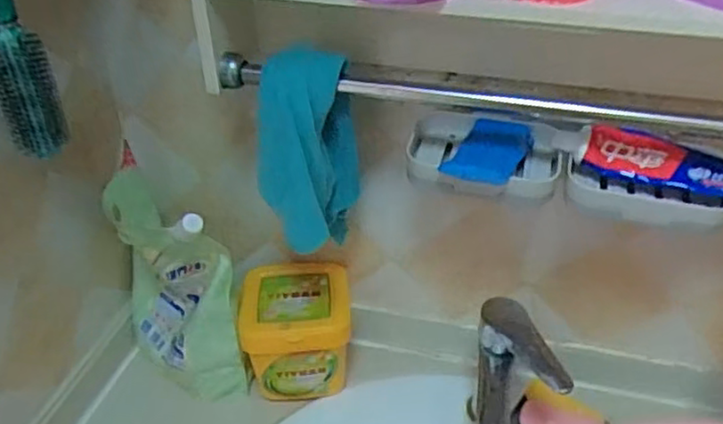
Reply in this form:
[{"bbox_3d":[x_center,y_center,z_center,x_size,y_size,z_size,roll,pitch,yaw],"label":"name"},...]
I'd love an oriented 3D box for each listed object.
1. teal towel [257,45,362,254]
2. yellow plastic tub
[{"bbox_3d":[-0.046,-0.050,0.586,0.061,0.183,0.093,13,39,17],"label":"teal towel"},{"bbox_3d":[-0.071,0.130,0.752,0.117,0.112,0.110,-2,37,-2],"label":"yellow plastic tub"}]

